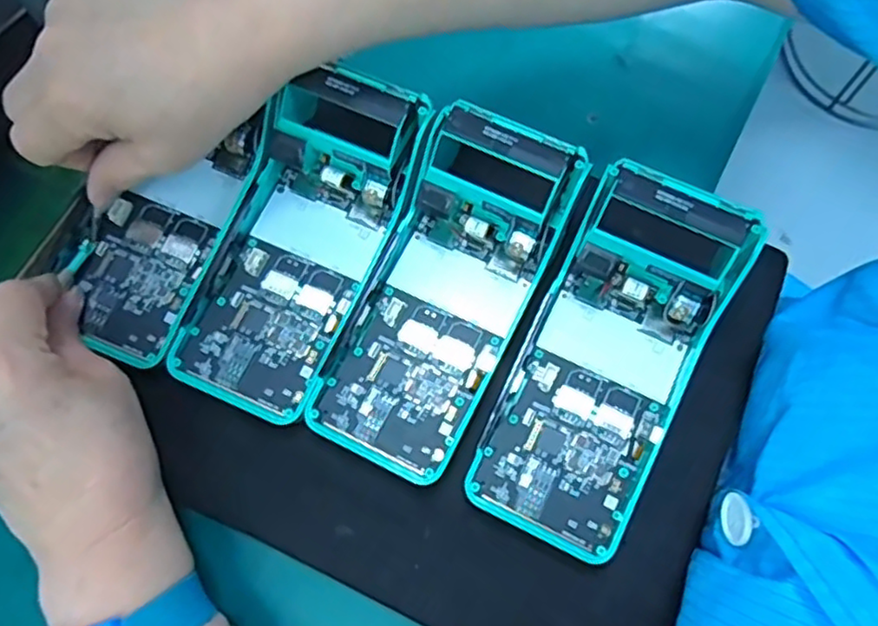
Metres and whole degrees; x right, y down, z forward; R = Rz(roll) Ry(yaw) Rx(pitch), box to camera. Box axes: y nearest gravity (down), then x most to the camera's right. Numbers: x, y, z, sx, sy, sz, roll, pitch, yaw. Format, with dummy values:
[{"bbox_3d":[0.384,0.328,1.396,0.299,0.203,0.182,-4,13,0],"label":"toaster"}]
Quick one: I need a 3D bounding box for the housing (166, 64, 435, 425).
[{"bbox_3d":[-0.071,-0.037,0.329,0.082,0.047,0.167,20,77,9],"label":"housing"}]

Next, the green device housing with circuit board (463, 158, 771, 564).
[{"bbox_3d":[0.079,0.021,0.309,0.077,0.053,0.169,25,78,8],"label":"green device housing with circuit board"}]

